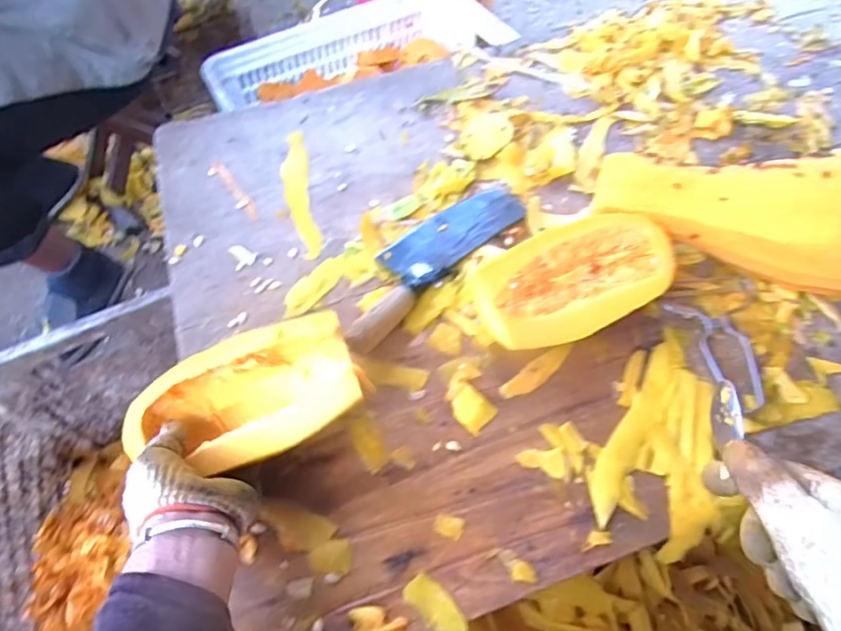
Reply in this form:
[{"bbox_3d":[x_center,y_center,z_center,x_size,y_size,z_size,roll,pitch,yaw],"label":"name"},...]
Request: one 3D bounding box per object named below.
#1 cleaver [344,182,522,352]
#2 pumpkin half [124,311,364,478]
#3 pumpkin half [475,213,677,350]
[{"bbox_3d":[0.008,-0.071,0.591,0.081,0.035,0.266,40,69,23],"label":"cleaver"},{"bbox_3d":[-0.149,0.078,0.462,0.192,0.061,0.101,-24,61,-11],"label":"pumpkin half"},{"bbox_3d":[0.146,-0.032,0.534,0.195,0.053,0.103,-25,84,-12],"label":"pumpkin half"}]

